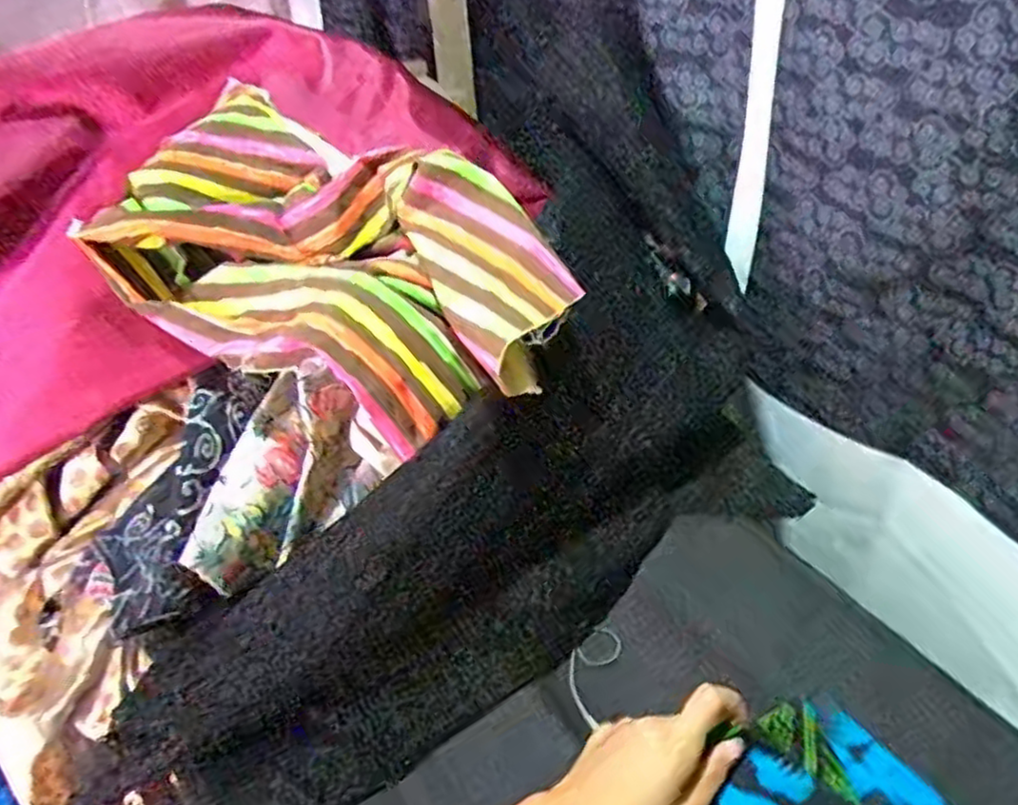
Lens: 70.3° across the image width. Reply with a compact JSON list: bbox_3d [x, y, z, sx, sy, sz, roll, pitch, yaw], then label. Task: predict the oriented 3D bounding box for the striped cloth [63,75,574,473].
[{"bbox_3d":[-0.130,-0.102,0.549,0.349,0.138,0.187,20,45,26],"label":"striped cloth"}]

